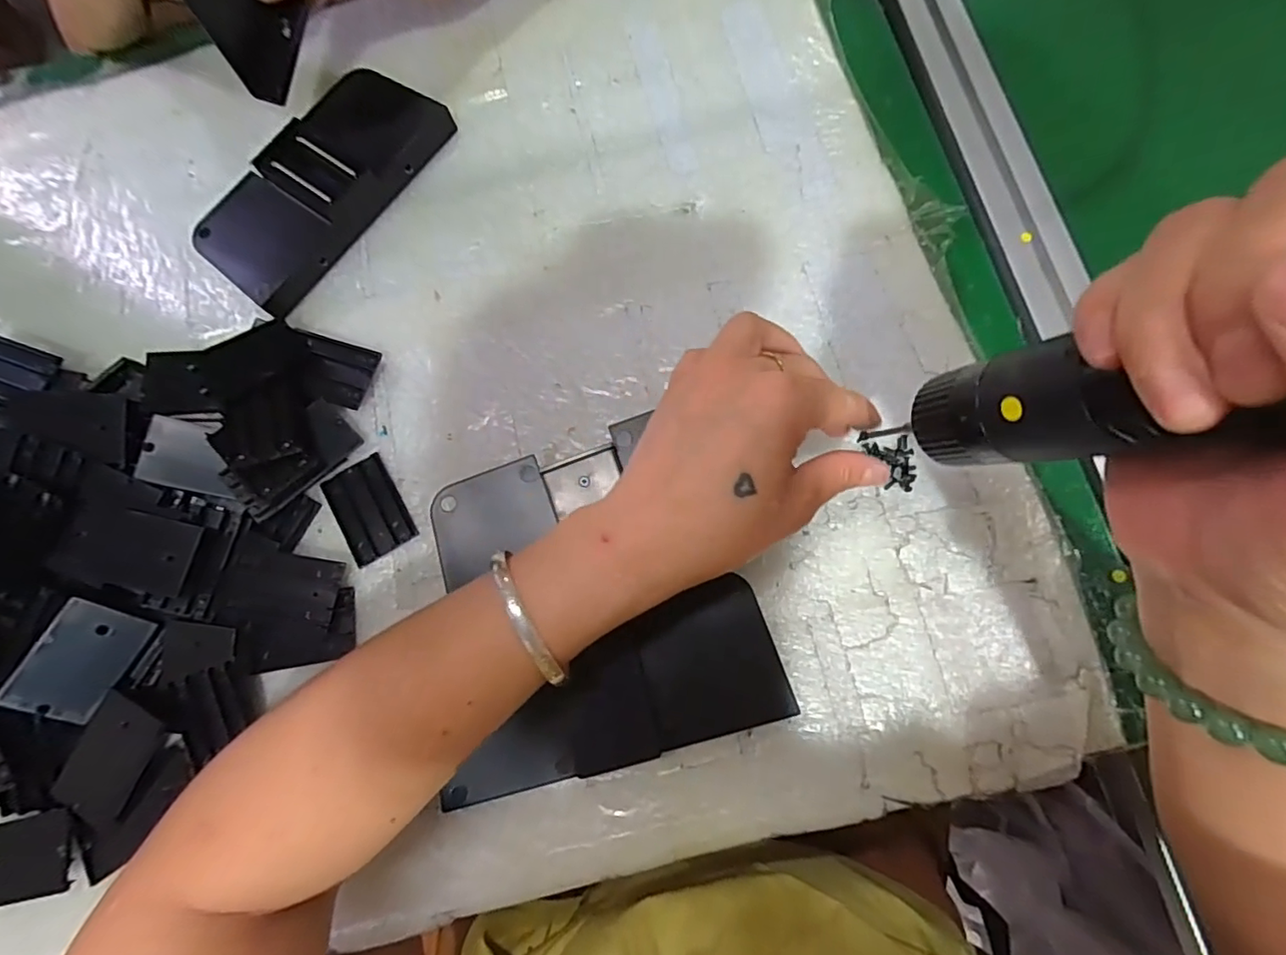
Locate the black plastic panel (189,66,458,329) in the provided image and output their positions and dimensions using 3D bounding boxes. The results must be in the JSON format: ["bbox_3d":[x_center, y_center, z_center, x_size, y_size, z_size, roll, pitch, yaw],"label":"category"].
[{"bbox_3d":[-0.196,-0.183,0.346,0.071,0.025,0.165,32,77,8],"label":"black plastic panel"}]

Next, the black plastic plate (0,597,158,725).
[{"bbox_3d":[-0.274,0.090,0.273,0.037,0.006,0.054,35,77,-26],"label":"black plastic plate"}]

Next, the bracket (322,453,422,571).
[{"bbox_3d":[-0.150,0.017,0.307,0.034,0.004,0.054,-31,77,-8],"label":"bracket"}]

